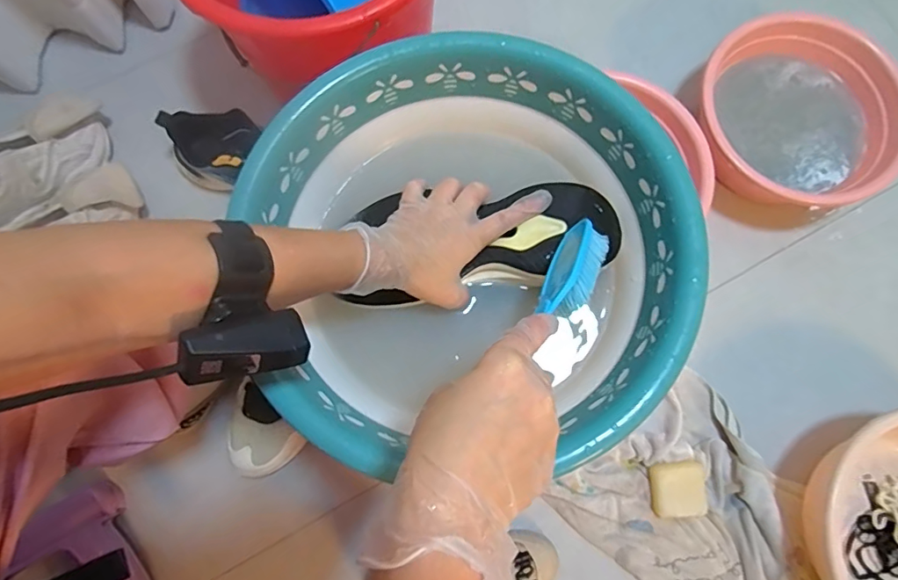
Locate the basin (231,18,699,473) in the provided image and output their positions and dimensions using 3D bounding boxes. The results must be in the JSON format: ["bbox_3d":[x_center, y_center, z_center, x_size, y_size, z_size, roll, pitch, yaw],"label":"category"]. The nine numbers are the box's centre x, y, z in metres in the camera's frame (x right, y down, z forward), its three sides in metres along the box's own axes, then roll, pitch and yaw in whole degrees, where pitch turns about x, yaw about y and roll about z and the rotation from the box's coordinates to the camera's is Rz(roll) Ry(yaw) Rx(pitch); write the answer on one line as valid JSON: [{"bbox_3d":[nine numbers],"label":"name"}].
[{"bbox_3d":[0.014,-0.041,0.441,0.355,0.109,0.331,10,78,2],"label":"basin"}]

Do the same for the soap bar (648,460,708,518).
[{"bbox_3d":[0.312,0.272,0.681,0.068,0.024,0.068,-9,80,18],"label":"soap bar"}]

